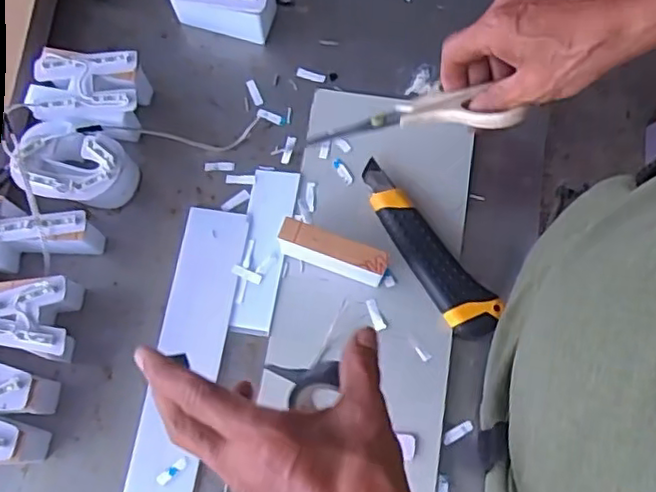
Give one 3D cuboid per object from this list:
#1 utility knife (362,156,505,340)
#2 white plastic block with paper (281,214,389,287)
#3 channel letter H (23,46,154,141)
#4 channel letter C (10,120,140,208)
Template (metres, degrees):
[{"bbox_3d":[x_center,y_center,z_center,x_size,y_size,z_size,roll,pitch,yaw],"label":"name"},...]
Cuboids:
[{"bbox_3d":[0.073,0.002,0.501,0.037,0.022,0.160,-37,76,-9],"label":"utility knife"},{"bbox_3d":[0.004,0.005,0.486,0.082,0.048,0.018,20,76,7],"label":"white plastic block with paper"},{"bbox_3d":[-0.199,-0.123,0.535,0.085,0.052,0.064,1,74,2],"label":"channel letter H"},{"bbox_3d":[-0.202,-0.060,0.517,0.088,0.051,0.068,9,75,4],"label":"channel letter C"}]

